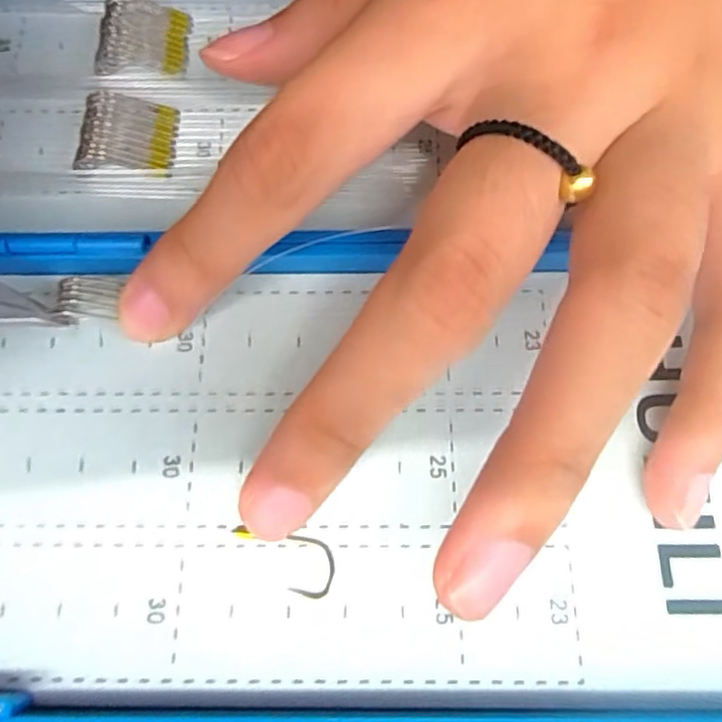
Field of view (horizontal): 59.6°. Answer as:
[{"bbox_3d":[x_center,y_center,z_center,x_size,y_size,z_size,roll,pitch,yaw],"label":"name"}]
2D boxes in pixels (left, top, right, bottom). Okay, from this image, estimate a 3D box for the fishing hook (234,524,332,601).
[{"bbox_3d":[-0.014,0.036,0.112,0.019,0.004,0.010,10,72,4],"label":"fishing hook"}]

